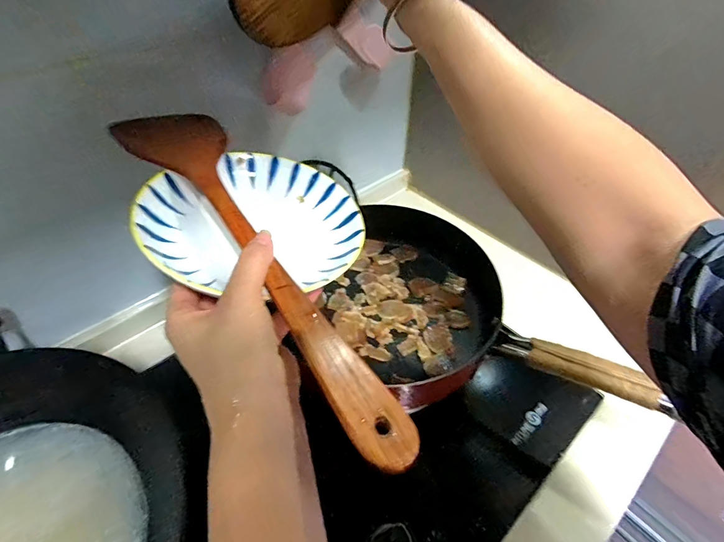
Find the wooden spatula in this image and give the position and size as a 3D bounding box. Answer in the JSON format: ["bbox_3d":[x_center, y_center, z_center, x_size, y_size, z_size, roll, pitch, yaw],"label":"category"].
[{"bbox_3d":[-0.083,-0.022,0.274,0.076,0.015,0.357,-27,60,-25],"label":"wooden spatula"}]

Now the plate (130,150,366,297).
[{"bbox_3d":[-0.089,-0.045,0.328,0.168,0.060,0.147,-9,47,-11],"label":"plate"}]

